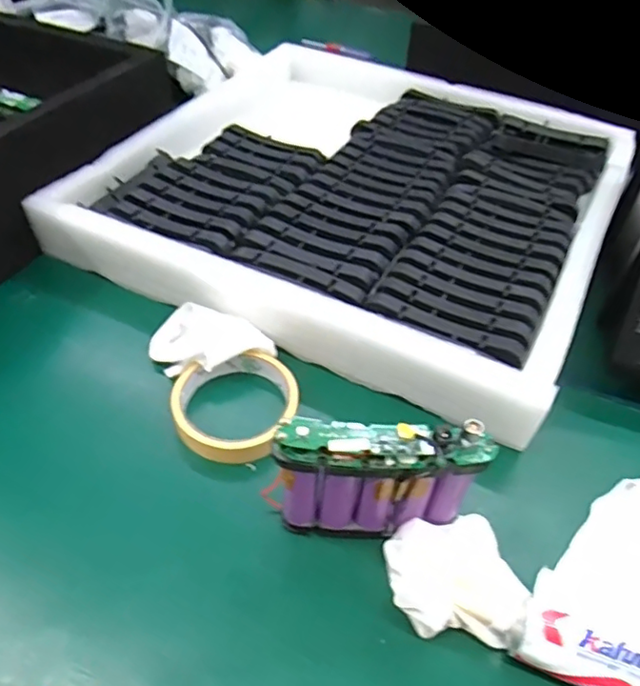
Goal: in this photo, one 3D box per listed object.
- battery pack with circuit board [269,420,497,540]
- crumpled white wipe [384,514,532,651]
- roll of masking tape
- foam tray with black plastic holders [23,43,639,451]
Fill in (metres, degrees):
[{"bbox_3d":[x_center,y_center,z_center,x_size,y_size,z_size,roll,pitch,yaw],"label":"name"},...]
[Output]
[{"bbox_3d":[0.033,0.082,0.337,0.111,0.098,0.023,3,47,-1],"label":"battery pack with circuit board"},{"bbox_3d":[0.077,0.135,0.332,0.074,0.037,0.059,7,47,3],"label":"crumpled white wipe"},{"bbox_3d":[-0.060,0.045,0.417,0.086,0.023,0.083,2,47,-2],"label":"roll of masking tape"},{"bbox_3d":[0.048,-0.169,0.600,0.460,0.054,0.485,22,50,16],"label":"foam tray with black plastic holders"}]

